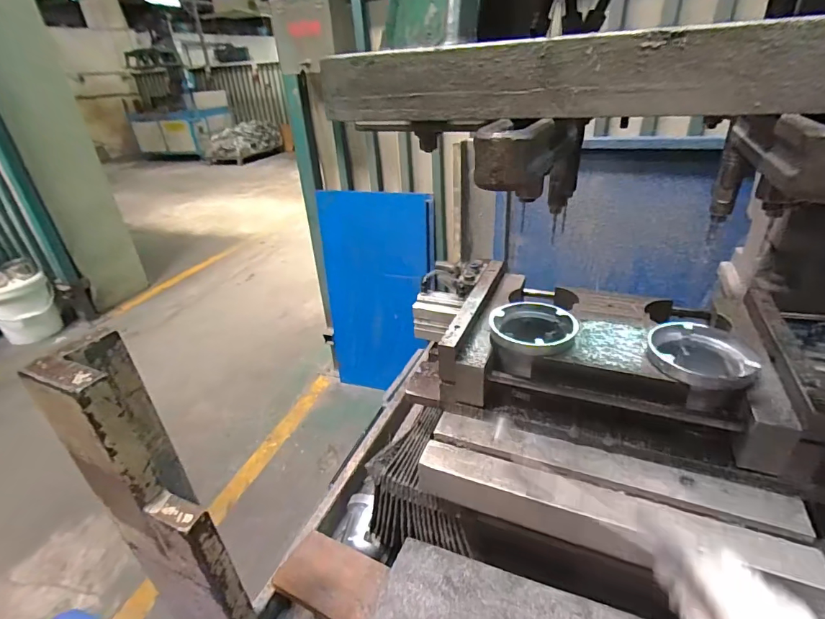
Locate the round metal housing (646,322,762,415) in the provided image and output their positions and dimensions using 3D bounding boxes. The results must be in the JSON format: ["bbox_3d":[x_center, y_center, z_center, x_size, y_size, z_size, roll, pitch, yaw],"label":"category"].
[{"bbox_3d":[0.293,0.061,0.442,0.094,0.055,0.088,-3,31,2],"label":"round metal housing"}]

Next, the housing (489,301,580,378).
[{"bbox_3d":[0.139,0.034,0.501,0.096,0.049,0.082,11,34,23],"label":"housing"}]

